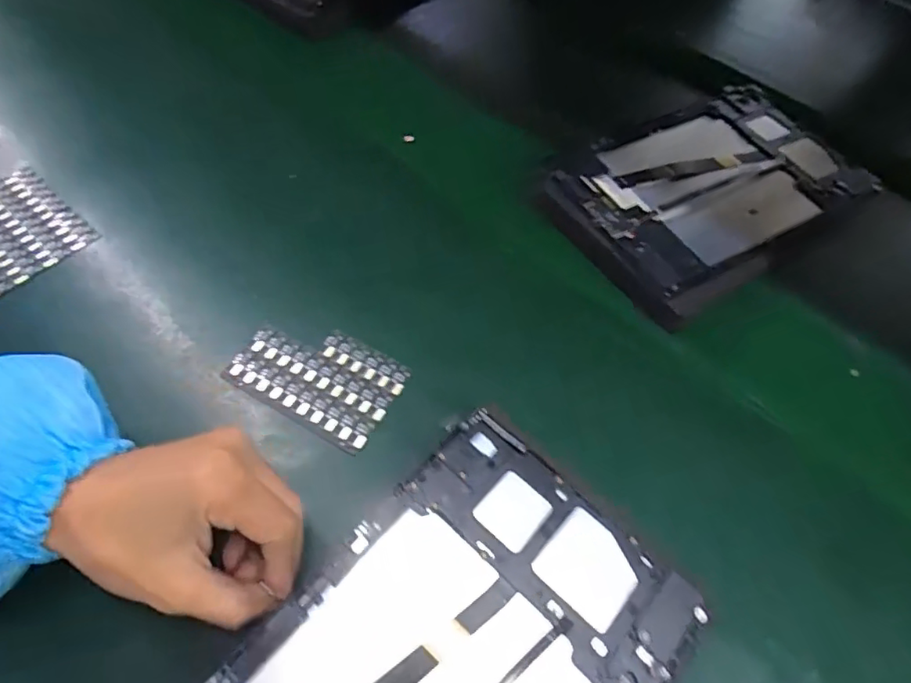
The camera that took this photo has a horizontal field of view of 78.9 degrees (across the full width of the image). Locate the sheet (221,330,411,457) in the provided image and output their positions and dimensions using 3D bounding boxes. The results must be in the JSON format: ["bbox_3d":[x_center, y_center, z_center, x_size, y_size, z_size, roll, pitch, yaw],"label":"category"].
[{"bbox_3d":[-0.085,0.021,0.341,0.097,0.006,0.061,27,60,13],"label":"sheet"}]

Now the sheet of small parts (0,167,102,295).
[{"bbox_3d":[-0.315,-0.078,0.390,0.093,0.009,0.080,37,62,18],"label":"sheet of small parts"}]

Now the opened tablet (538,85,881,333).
[{"bbox_3d":[0.202,-0.125,0.440,0.253,0.013,0.160,-28,63,-20],"label":"opened tablet"}]

